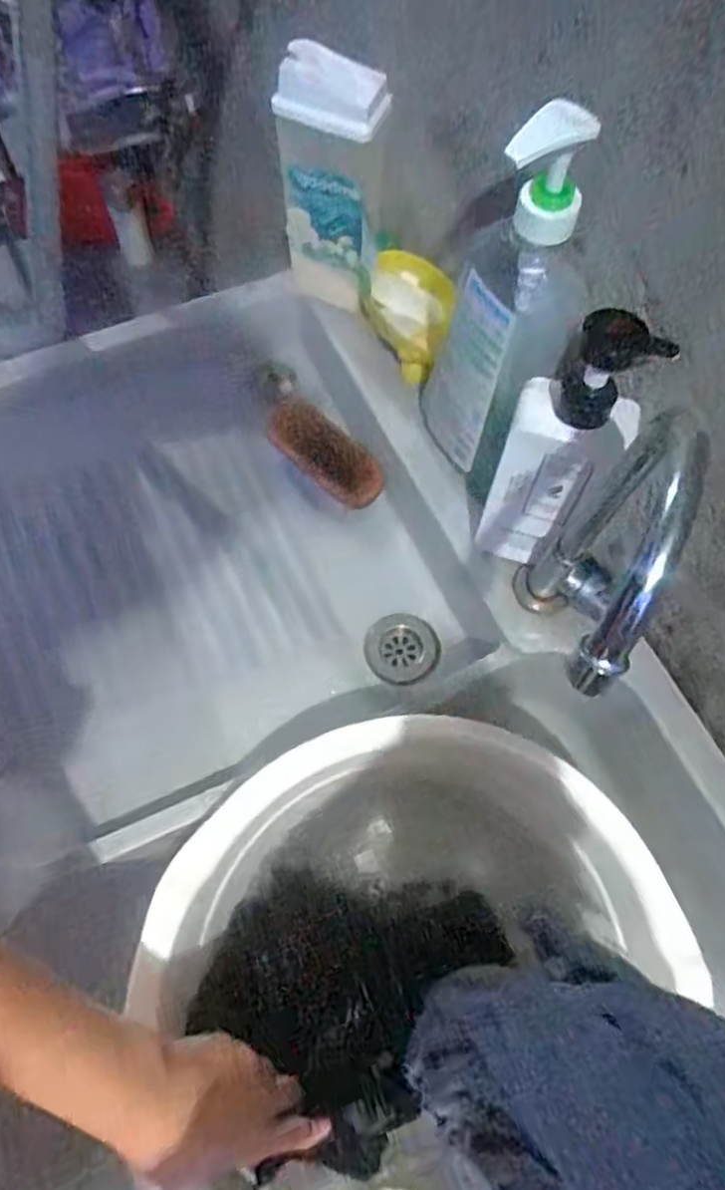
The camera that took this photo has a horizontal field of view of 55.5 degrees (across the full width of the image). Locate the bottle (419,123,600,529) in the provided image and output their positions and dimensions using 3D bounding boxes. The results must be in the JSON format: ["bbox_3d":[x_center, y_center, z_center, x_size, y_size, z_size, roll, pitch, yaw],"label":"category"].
[{"bbox_3d":[0.101,-0.175,0.493,0.083,0.300,0.077,26,68,8],"label":"bottle"}]

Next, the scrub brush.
[{"bbox_3d":[-0.038,-0.139,0.682,0.139,0.029,0.051,41,71,13],"label":"scrub brush"}]

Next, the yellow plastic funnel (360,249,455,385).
[{"bbox_3d":[0.041,-0.258,0.644,0.079,0.055,0.114,8,67,0],"label":"yellow plastic funnel"}]

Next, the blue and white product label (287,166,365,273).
[{"bbox_3d":[-0.033,-0.330,0.604,0.080,0.089,0.013,26,68,8],"label":"blue and white product label"}]

